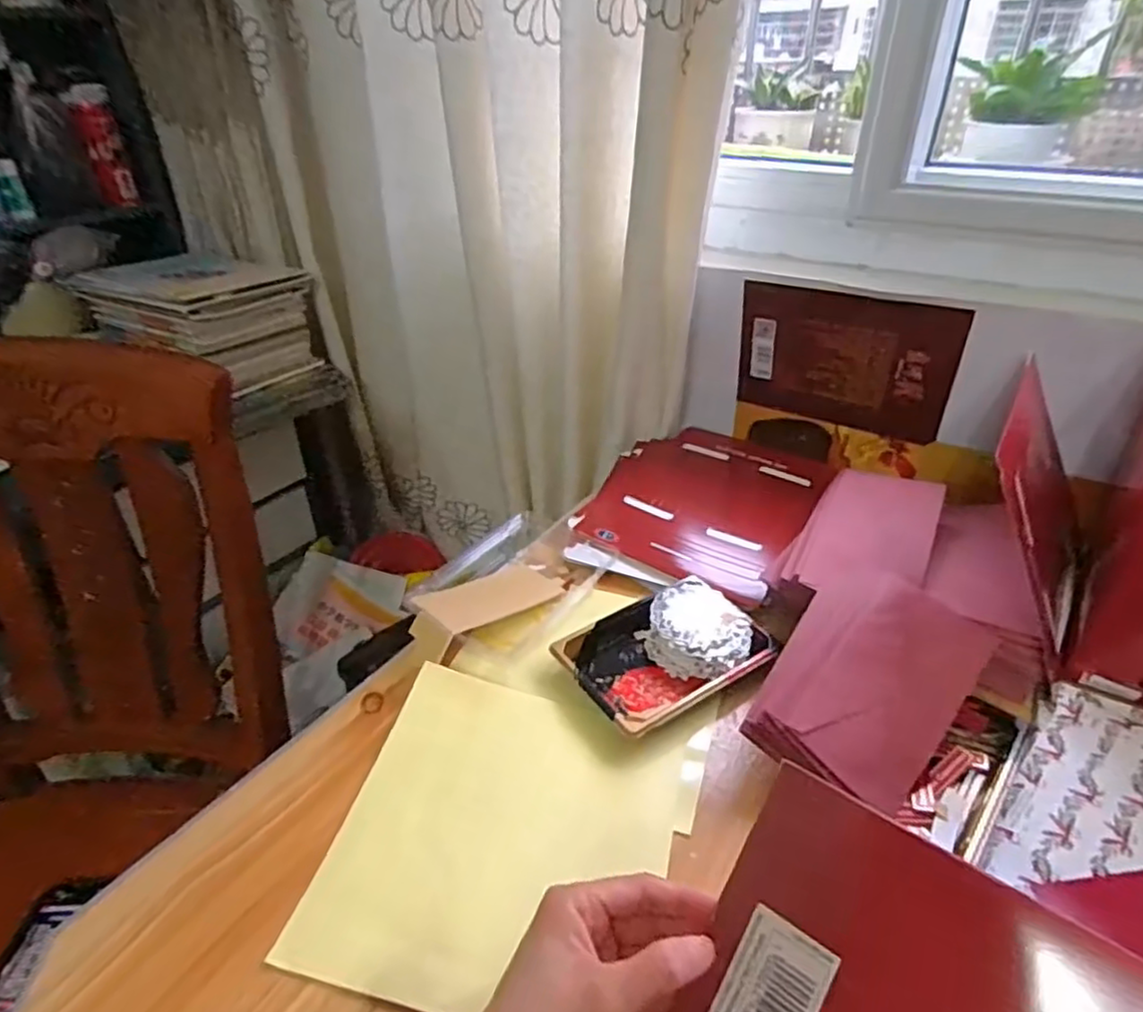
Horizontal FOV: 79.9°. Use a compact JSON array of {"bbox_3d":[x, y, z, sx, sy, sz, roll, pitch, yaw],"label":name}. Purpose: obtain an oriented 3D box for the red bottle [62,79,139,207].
[{"bbox_3d":[-0.744,-0.570,1.084,0.057,0.162,0.048,-14,36,-19],"label":"red bottle"}]

